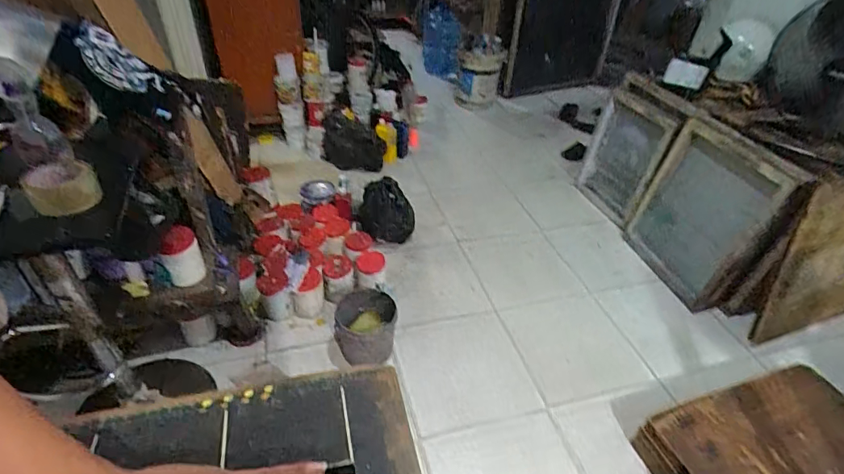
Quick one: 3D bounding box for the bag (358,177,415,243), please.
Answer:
[{"bbox_3d":[-0.149,-0.106,1.950,0.229,0.246,0.152,1,39,-4],"label":"bag"}]

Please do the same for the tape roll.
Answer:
[{"bbox_3d":[-0.601,-0.083,0.770,0.092,0.055,0.098,34,48,31],"label":"tape roll"}]

